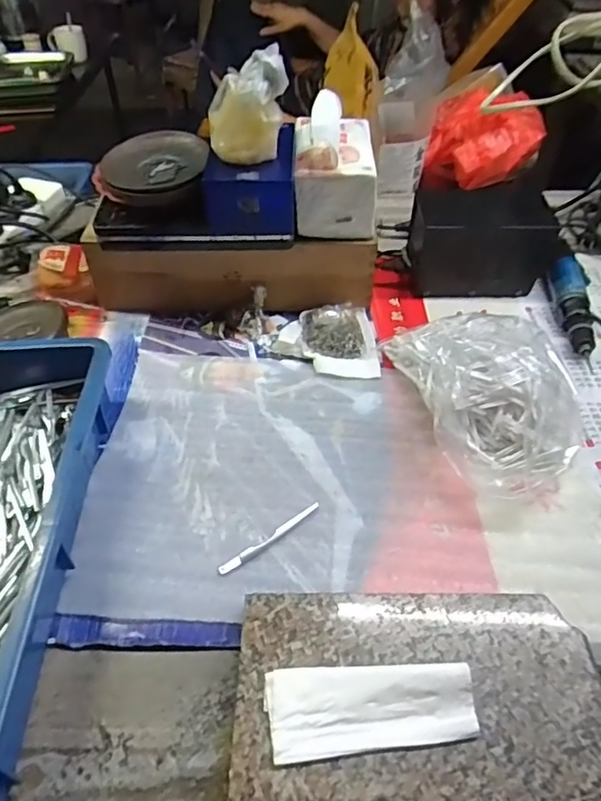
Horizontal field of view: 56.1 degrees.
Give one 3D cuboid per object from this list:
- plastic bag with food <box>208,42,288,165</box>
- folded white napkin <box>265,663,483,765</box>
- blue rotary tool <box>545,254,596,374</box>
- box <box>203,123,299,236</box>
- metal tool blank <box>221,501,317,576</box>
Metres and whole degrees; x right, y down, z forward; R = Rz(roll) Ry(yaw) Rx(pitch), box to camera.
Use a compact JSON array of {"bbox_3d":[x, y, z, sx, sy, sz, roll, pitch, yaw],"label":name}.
[{"bbox_3d":[-0.051,-0.282,0.550,0.077,0.092,0.041,-7,48,-6],"label":"plastic bag with food"},{"bbox_3d":[0.045,0.194,0.360,0.131,0.018,0.049,-3,47,-3],"label":"folded white napkin"},{"bbox_3d":[0.331,-0.112,0.675,0.043,0.039,0.174,4,47,4],"label":"blue rotary tool"},{"bbox_3d":[-0.052,-0.237,0.620,0.094,0.076,0.126,-1,47,-1],"label":"box"},{"bbox_3d":[-0.025,0.118,0.486,0.103,0.005,0.010,-30,54,-25],"label":"metal tool blank"}]

